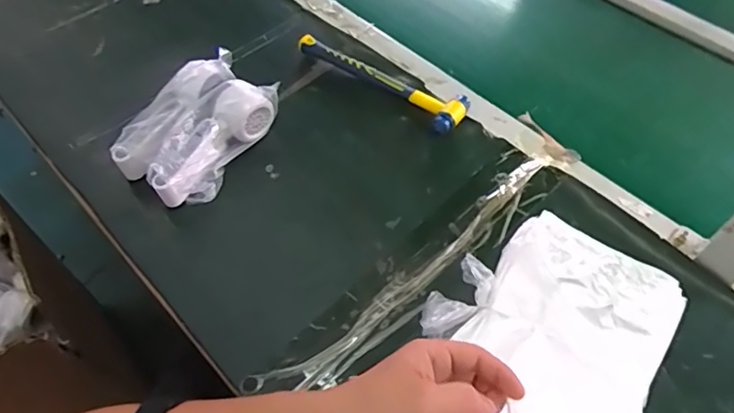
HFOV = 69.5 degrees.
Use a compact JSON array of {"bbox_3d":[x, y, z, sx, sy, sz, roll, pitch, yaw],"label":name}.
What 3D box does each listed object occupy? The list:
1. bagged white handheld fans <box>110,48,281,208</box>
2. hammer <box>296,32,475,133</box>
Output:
[{"bbox_3d":[-0.199,-0.090,0.619,0.126,0.073,0.181,29,62,19],"label":"bagged white handheld fans"},{"bbox_3d":[0.018,-0.168,0.684,0.243,0.030,0.056,33,63,21],"label":"hammer"}]

